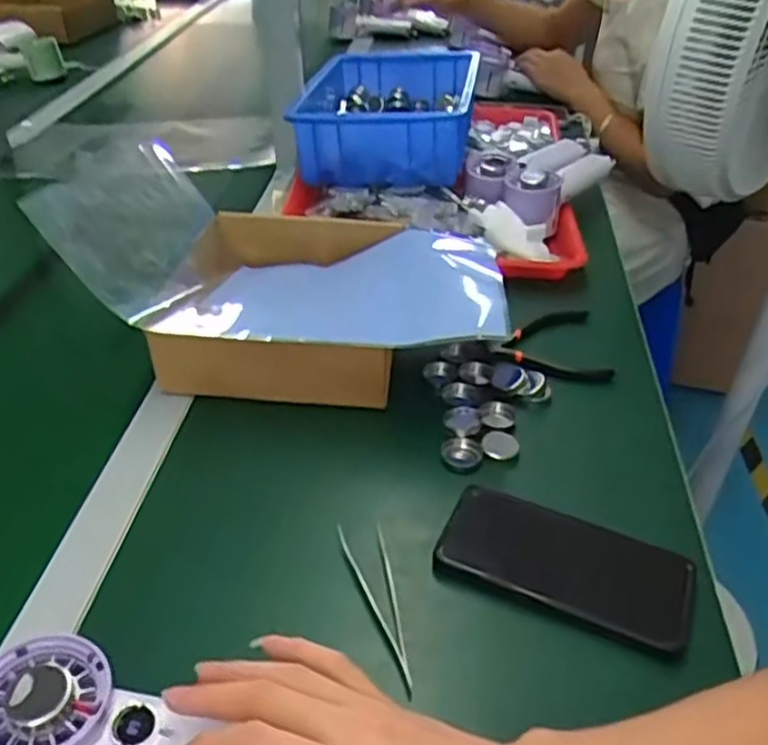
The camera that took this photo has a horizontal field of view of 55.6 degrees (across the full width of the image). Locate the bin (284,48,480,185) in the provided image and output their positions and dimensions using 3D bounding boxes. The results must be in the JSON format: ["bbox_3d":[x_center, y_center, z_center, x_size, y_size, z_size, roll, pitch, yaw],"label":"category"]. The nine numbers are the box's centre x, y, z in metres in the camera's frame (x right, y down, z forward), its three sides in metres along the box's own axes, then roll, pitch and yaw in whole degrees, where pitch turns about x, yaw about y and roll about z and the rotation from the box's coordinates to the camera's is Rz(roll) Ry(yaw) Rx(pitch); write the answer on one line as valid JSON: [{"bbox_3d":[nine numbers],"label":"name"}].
[{"bbox_3d":[0.005,-0.334,0.924,0.200,0.081,0.276,1,38,1],"label":"bin"}]

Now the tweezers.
[{"bbox_3d":[-0.005,0.139,0.451,0.029,0.012,0.117,-8,38,-9],"label":"tweezers"}]

